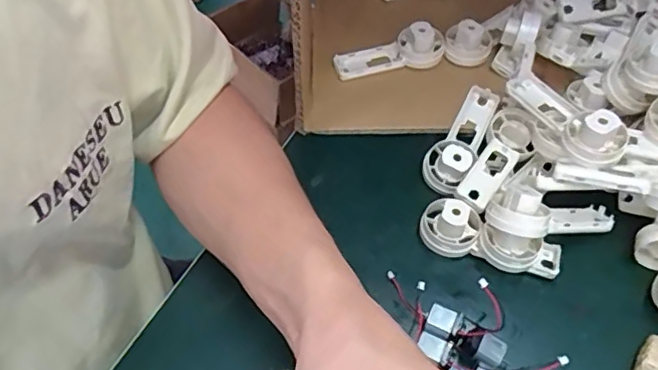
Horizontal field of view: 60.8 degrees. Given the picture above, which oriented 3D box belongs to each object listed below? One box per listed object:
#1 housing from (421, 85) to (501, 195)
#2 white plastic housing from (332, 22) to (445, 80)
[{"bbox_3d":[0.099,-0.033,0.423,0.032,0.028,0.091,25,57,15],"label":"housing"},{"bbox_3d":[0.050,-0.111,0.466,0.091,0.035,0.028,-6,55,-7],"label":"white plastic housing"}]

